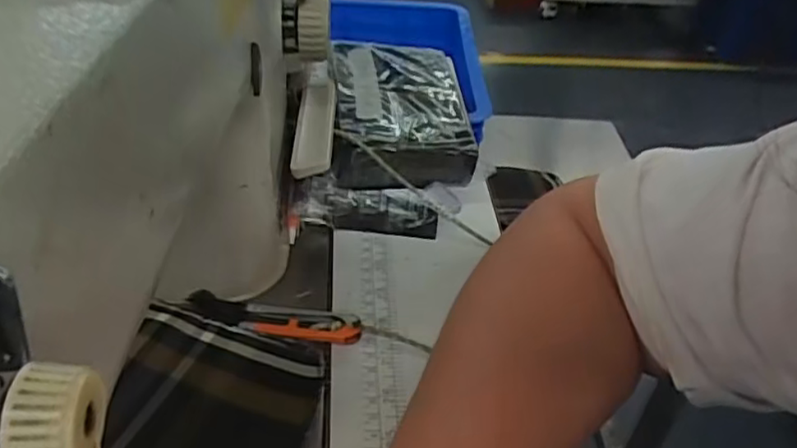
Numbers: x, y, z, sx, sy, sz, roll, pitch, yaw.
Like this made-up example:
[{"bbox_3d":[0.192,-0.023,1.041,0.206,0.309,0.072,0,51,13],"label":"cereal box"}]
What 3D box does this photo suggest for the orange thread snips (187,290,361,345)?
[{"bbox_3d":[-0.071,0.053,0.369,0.100,0.007,0.025,9,39,5],"label":"orange thread snips"}]

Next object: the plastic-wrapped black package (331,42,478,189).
[{"bbox_3d":[0.001,-0.085,0.478,0.095,0.042,0.136,0,39,-6],"label":"plastic-wrapped black package"}]

